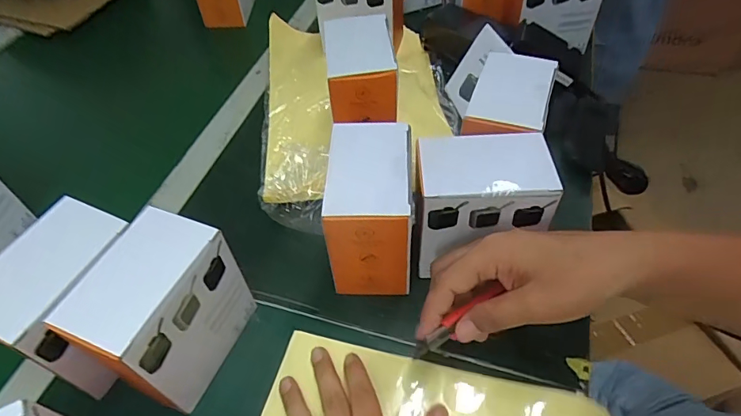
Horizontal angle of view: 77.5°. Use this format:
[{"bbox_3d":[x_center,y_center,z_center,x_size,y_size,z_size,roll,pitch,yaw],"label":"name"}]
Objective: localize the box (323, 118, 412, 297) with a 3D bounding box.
[{"bbox_3d":[0.003,0.003,0.385,0.068,0.113,0.100,-1,51,2],"label":"box"}]

